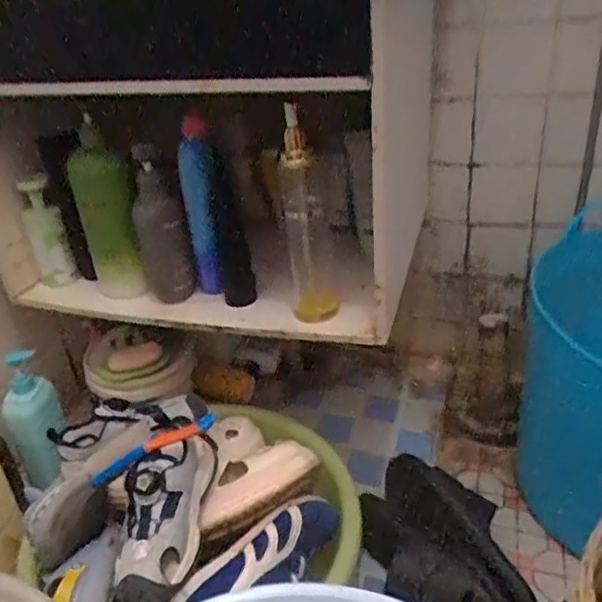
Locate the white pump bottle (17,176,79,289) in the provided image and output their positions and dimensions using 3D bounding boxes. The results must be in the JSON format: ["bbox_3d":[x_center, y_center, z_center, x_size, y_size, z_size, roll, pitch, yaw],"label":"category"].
[{"bbox_3d":[-0.379,-0.101,0.851,0.049,0.164,0.041,-25,35,-29],"label":"white pump bottle"}]

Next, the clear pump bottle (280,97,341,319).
[{"bbox_3d":[0.007,-0.094,0.698,0.053,0.250,0.051,-9,30,-4],"label":"clear pump bottle"}]

